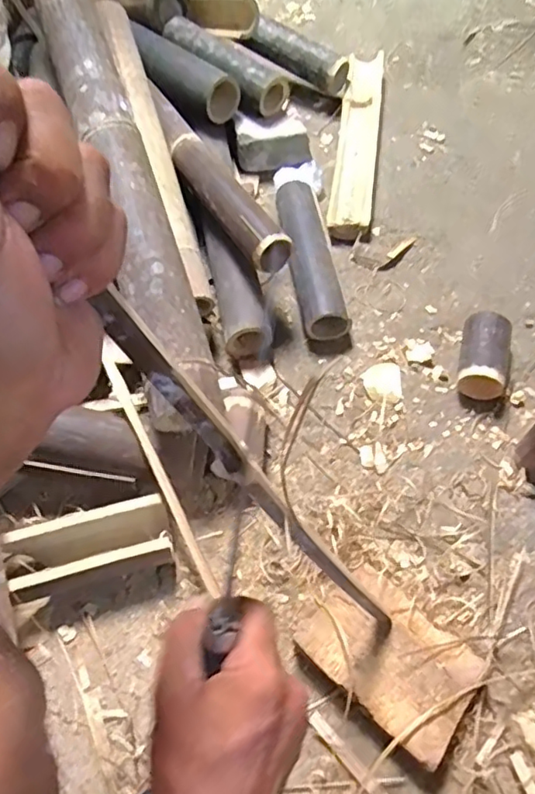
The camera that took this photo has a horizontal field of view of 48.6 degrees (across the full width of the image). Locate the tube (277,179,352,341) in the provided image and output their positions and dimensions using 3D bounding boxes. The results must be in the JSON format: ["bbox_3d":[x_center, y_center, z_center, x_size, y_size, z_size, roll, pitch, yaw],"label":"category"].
[{"bbox_3d":[0.061,-0.212,0.880,0.067,0.059,0.283,-11,60,-2],"label":"tube"}]

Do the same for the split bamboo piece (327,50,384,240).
[{"bbox_3d":[0.155,-0.444,1.020,0.065,0.030,0.453,6,60,7],"label":"split bamboo piece"}]

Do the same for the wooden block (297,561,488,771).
[{"bbox_3d":[0.126,0.267,0.605,0.166,0.040,0.111,38,68,22],"label":"wooden block"}]

